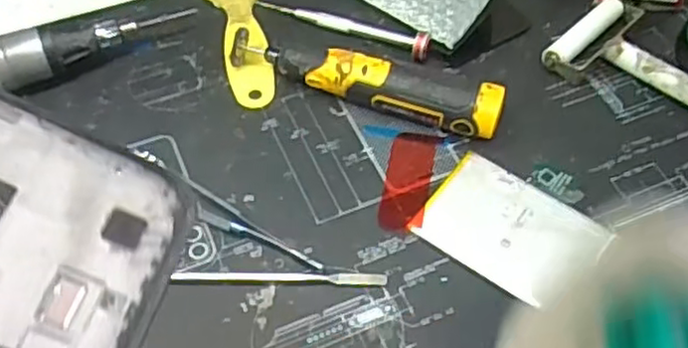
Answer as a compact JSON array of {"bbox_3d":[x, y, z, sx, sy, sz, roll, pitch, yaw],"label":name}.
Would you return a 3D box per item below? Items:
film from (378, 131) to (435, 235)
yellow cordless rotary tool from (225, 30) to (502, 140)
[{"bbox_3d":[0.036,0.002,0.393,0.025,0.005,0.067,6,54,8],"label":"film"},{"bbox_3d":[0.009,-0.055,0.416,0.166,0.029,0.027,17,57,11],"label":"yellow cordless rotary tool"}]

